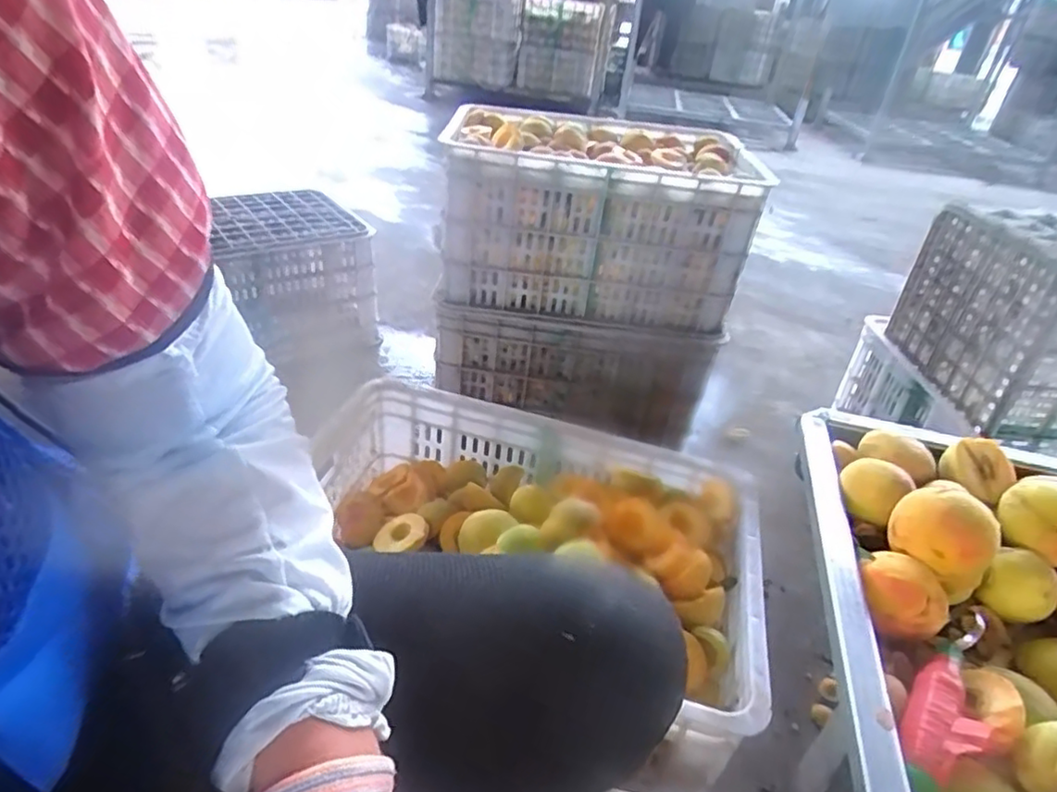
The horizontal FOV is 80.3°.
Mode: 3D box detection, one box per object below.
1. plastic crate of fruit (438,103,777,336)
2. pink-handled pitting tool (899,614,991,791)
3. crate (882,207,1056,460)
[{"bbox_3d":[0.112,-0.322,1.140,0.493,0.272,0.336,5,34,-3],"label":"plastic crate of fruit"},{"bbox_3d":[0.245,0.175,0.363,0.036,0.017,0.136,29,39,29],"label":"pink-handled pitting tool"},{"bbox_3d":[0.831,-0.125,0.993,0.287,0.255,0.332,5,34,-3],"label":"crate"}]

